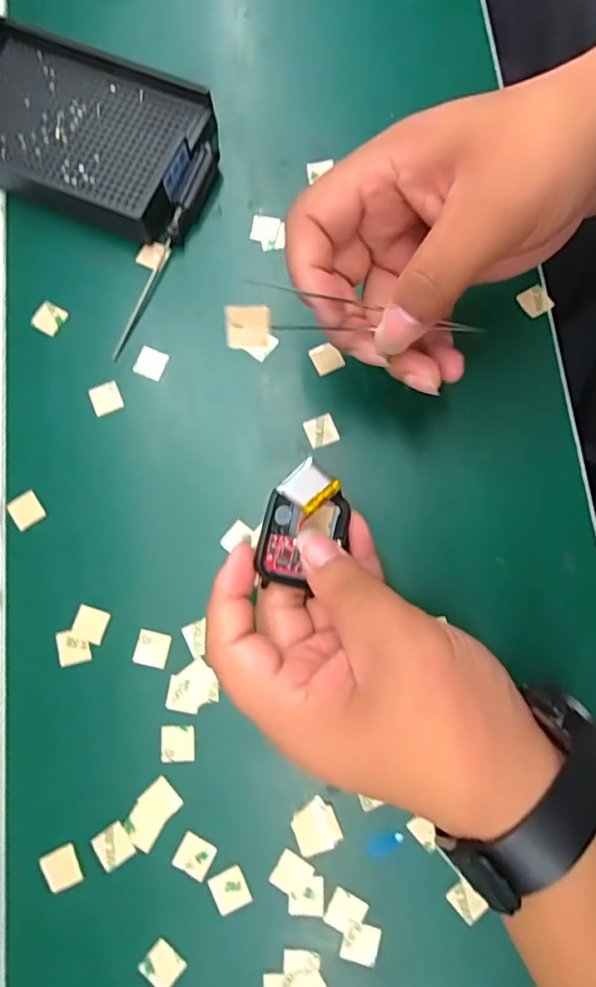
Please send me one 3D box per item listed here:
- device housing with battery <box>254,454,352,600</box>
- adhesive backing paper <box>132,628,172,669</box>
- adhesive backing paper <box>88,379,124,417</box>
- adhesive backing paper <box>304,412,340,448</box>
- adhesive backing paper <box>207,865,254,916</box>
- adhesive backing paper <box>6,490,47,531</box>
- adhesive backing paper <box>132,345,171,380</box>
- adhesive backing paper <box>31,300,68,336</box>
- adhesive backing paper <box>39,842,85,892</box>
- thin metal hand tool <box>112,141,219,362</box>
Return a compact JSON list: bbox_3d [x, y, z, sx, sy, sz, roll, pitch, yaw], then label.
[{"bbox_3d":[0.003,0.014,0.221,0.033,0.027,0.048,15,79,2],"label":"device housing with battery"},{"bbox_3d":[-0.071,0.076,0.257,0.016,0.004,0.016,12,76,0],"label":"adhesive backing paper"},{"bbox_3d":[-0.103,-0.051,0.281,0.015,0.004,0.016,-24,81,-5],"label":"adhesive backing paper"},{"bbox_3d":[0.012,-0.033,0.277,0.016,0.004,0.016,-20,80,-4],"label":"adhesive backing paper"},{"bbox_3d":[-0.030,0.178,0.235,0.015,0.004,0.016,-28,80,-6],"label":"adhesive backing paper"},{"bbox_3d":[-0.140,0.009,0.271,0.015,0.004,0.016,-35,82,-6],"label":"adhesive backing paper"},{"bbox_3d":[-0.080,-0.071,0.286,0.016,0.004,0.016,21,82,2],"label":"adhesive backing paper"},{"bbox_3d":[-0.138,-0.097,0.291,0.016,0.004,0.017,29,83,2],"label":"adhesive backing paper"},{"bbox_3d":[-0.108,0.170,0.239,0.016,0.004,0.017,-24,74,-9],"label":"adhesive backing paper"},{"bbox_3d":[-0.073,-0.134,0.290,0.010,0.015,0.128,22,79,4],"label":"thin metal hand tool"}]

